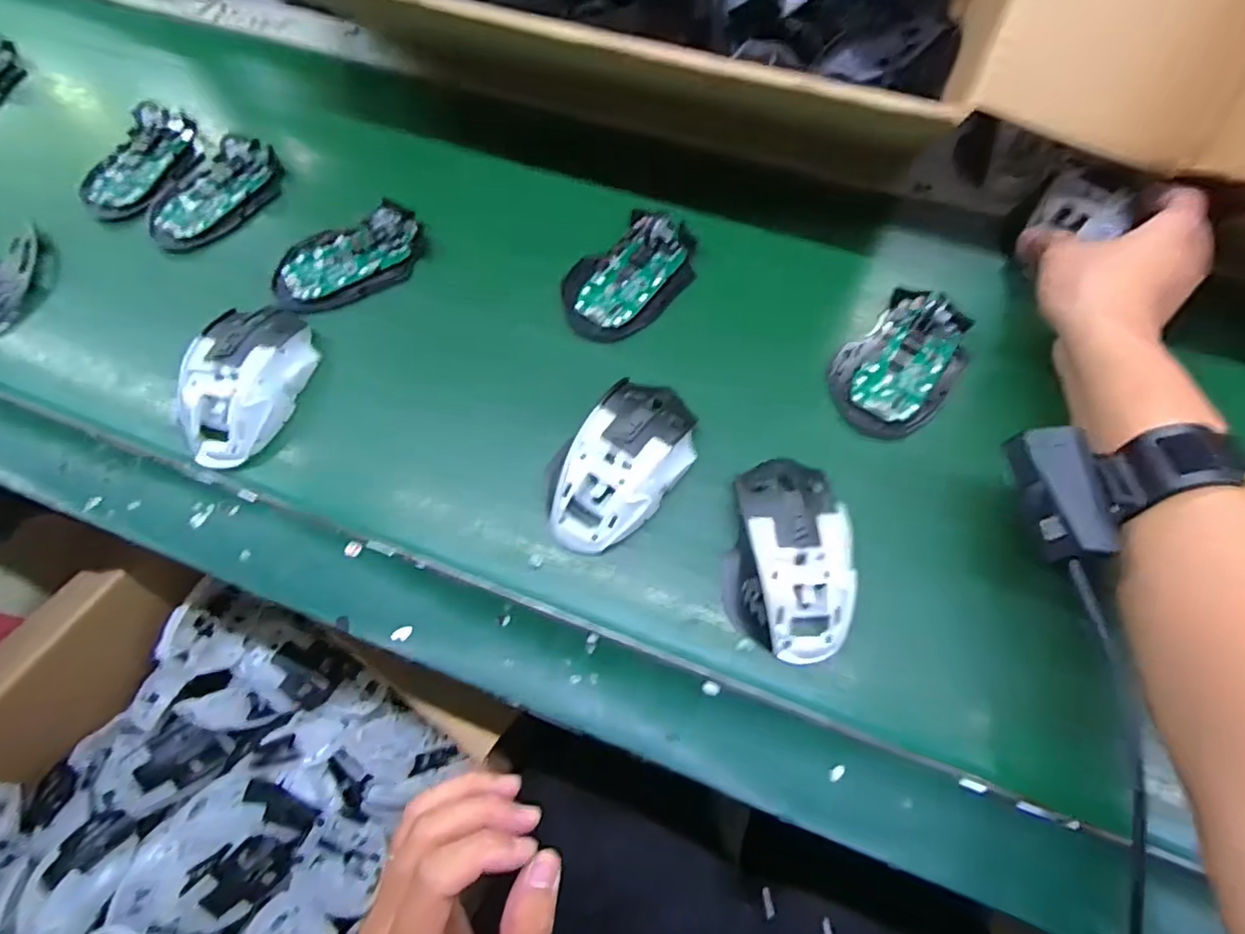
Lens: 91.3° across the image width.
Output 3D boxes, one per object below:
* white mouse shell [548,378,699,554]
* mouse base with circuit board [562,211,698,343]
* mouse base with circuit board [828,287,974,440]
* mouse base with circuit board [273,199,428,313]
[{"bbox_3d":[0.002,-0.002,0.373,0.060,0.036,0.114,27,69,13],"label":"white mouse shell"},{"bbox_3d":[0.006,-0.142,0.444,0.114,0.033,0.064,-42,71,-16],"label":"mouse base with circuit board"},{"bbox_3d":[0.187,-0.071,0.406,0.072,0.026,0.111,34,70,15],"label":"mouse base with circuit board"},{"bbox_3d":[-0.202,-0.155,0.447,0.111,0.026,0.063,-32,69,-13],"label":"mouse base with circuit board"}]

